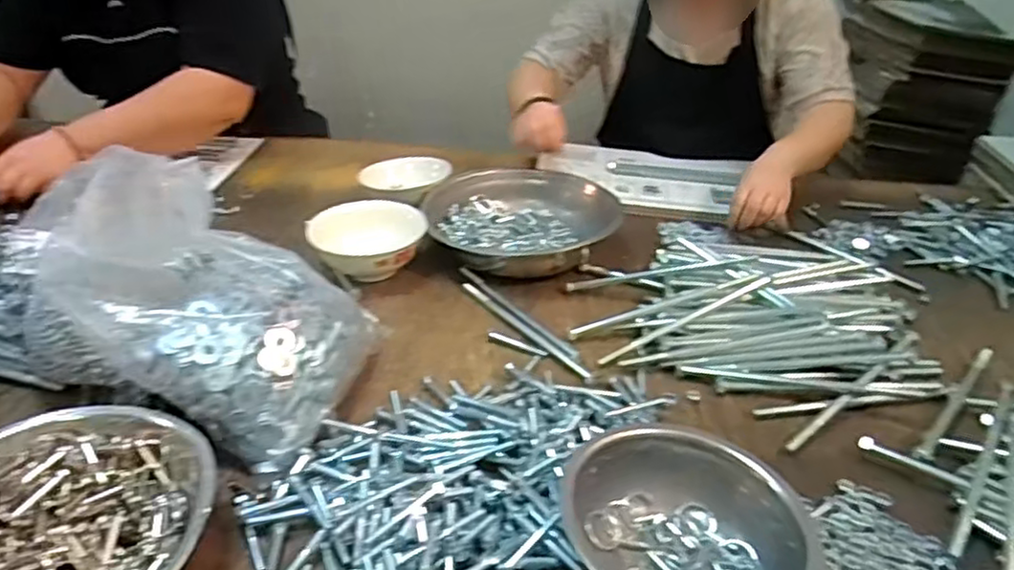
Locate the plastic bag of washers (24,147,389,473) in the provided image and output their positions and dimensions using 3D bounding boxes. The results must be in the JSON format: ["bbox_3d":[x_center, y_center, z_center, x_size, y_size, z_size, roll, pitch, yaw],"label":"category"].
[{"bbox_3d":[-0.260,0.013,0.615,0.241,0.196,0.194,11,33,13],"label":"plastic bag of washers"}]

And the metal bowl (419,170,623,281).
[{"bbox_3d":[0.012,-0.088,0.924,0.230,0.086,0.230,2,30,-1],"label":"metal bowl"}]

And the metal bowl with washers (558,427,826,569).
[{"bbox_3d":[0.129,0.177,0.485,0.141,0.080,0.144,2,30,-1],"label":"metal bowl with washers"}]

